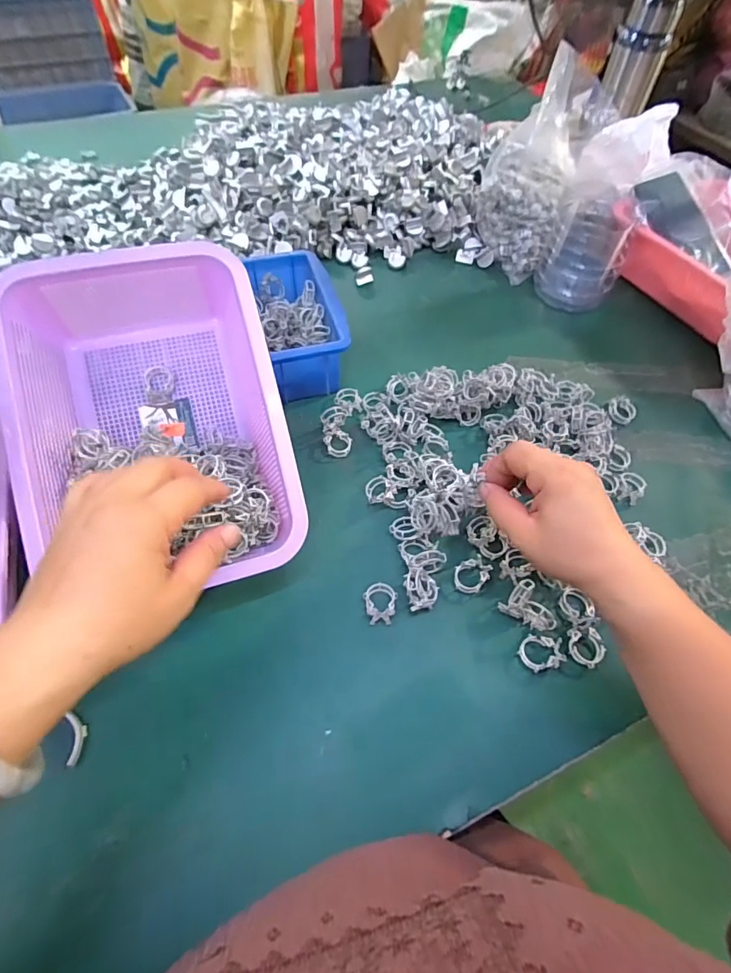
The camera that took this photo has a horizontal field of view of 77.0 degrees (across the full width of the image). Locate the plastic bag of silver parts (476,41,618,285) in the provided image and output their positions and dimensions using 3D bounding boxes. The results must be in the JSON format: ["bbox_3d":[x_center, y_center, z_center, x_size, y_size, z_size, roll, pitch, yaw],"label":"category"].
[{"bbox_3d":[0.220,-0.409,0.609,0.121,0.197,0.159,15,57,7],"label":"plastic bag of silver parts"}]

